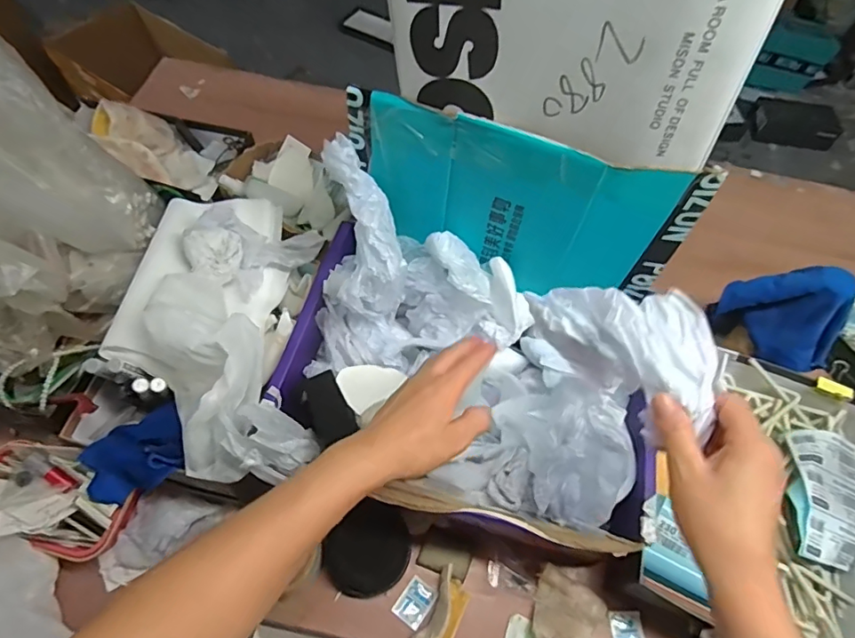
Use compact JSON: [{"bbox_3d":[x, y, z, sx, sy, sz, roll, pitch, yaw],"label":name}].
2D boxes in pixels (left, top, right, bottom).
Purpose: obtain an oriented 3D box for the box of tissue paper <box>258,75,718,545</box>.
[{"bbox_3d":[0.049,0.013,0.521,0.378,0.262,0.304,15,60,5],"label":"box of tissue paper"}]

